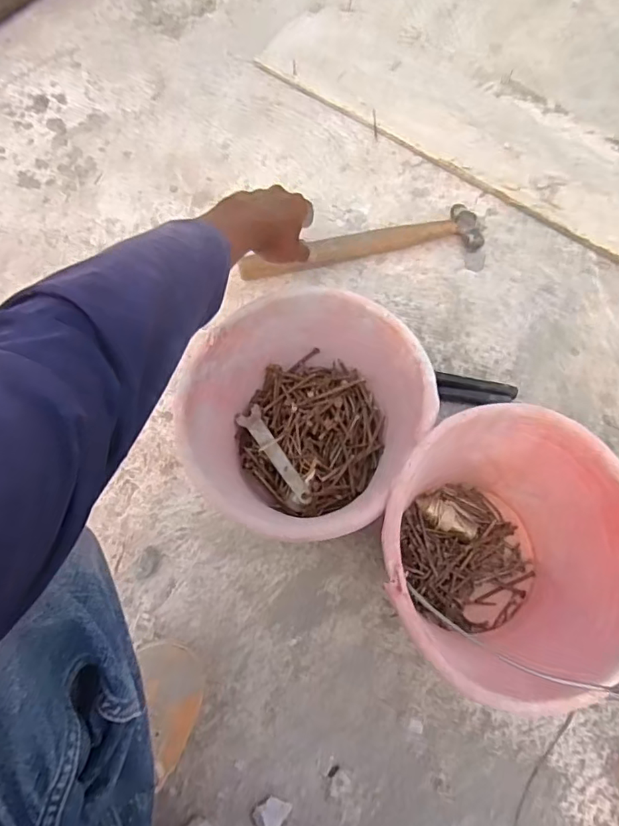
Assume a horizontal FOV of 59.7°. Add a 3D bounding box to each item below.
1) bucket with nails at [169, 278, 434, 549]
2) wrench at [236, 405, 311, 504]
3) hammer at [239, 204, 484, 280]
[{"bbox_3d":[-0.004,0.011,0.579,0.214,0.158,0.243,31,74,10],"label":"bucket with nails"},{"bbox_3d":[-0.040,0.047,0.599,0.028,0.006,0.131,-28,65,-11],"label":"wrench"},{"bbox_3d":[0.070,-0.219,0.725,0.324,0.037,0.068,-13,72,-6],"label":"hammer"}]

